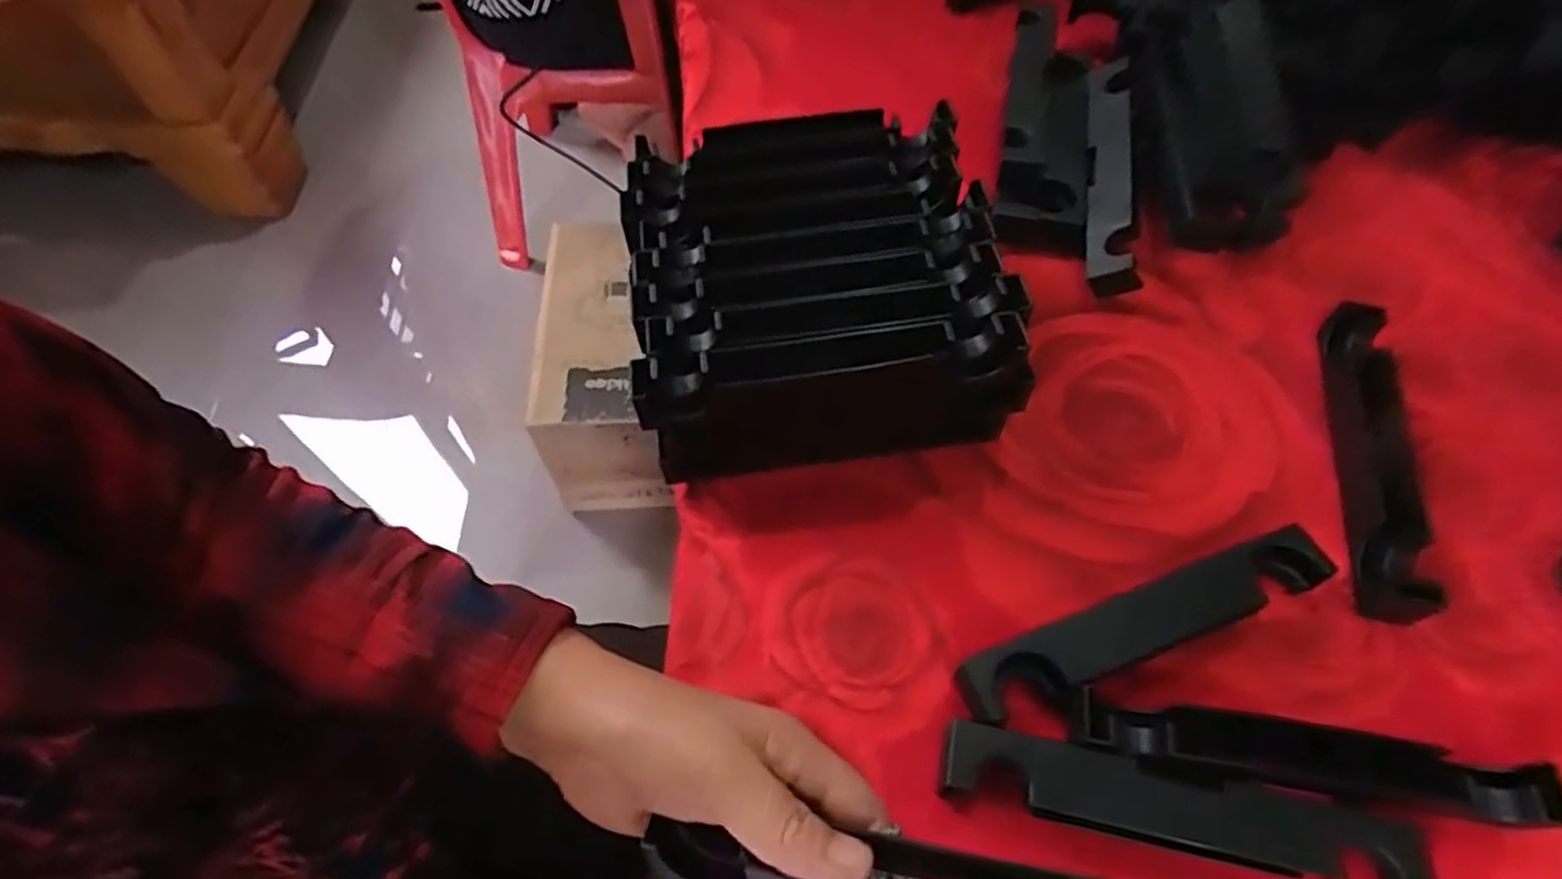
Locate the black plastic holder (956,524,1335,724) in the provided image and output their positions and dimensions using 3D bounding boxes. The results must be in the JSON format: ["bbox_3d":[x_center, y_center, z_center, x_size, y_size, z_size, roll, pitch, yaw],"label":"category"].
[{"bbox_3d":[0.180,0.091,0.379,0.199,0.029,0.033,-19,60,-12],"label":"black plastic holder"}]

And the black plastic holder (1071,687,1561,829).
[{"bbox_3d":[0.230,0.141,0.337,0.195,0.028,0.028,8,58,4],"label":"black plastic holder"}]

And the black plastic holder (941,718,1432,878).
[{"bbox_3d":[0.167,0.158,0.327,0.196,0.022,0.032,10,58,6],"label":"black plastic holder"}]

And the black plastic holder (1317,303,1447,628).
[{"bbox_3d":[0.338,0.007,0.433,0.031,0.032,0.198,15,59,9],"label":"black plastic holder"}]

